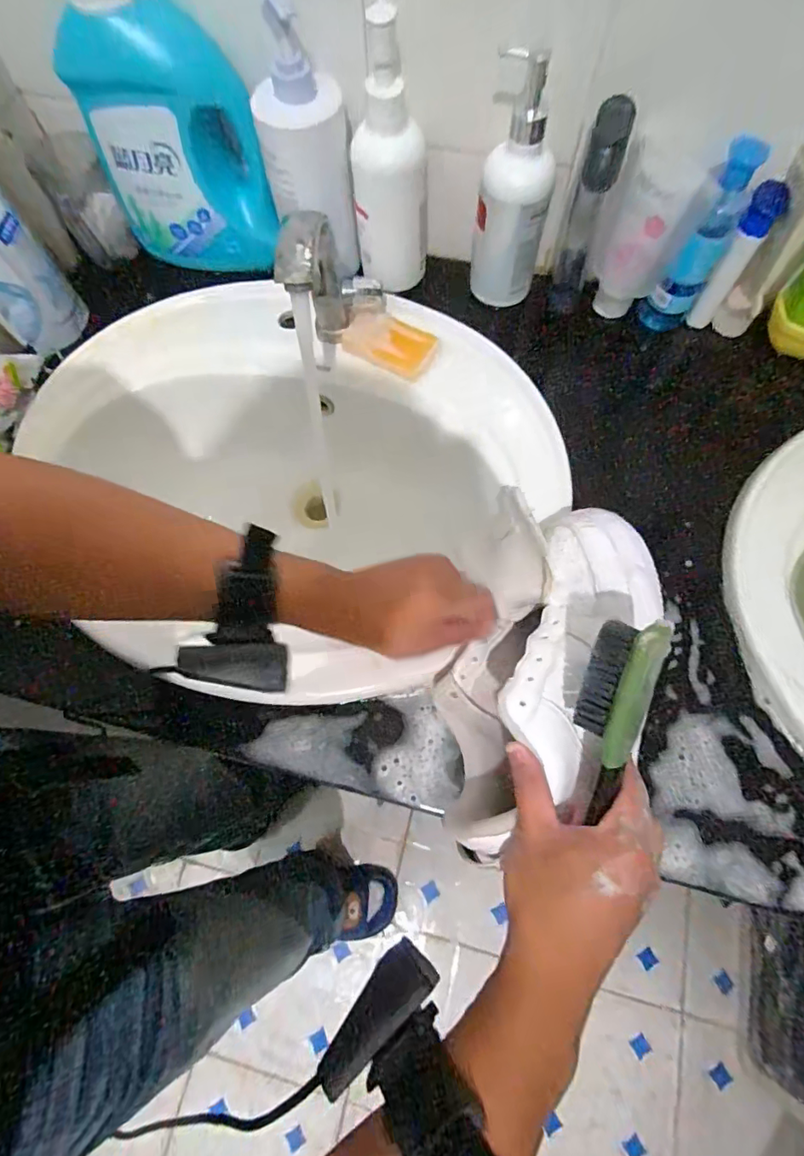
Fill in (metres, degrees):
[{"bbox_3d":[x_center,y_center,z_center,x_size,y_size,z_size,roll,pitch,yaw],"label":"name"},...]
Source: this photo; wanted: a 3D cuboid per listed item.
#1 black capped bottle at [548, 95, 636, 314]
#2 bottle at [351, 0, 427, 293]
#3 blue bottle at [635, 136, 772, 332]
[{"bbox_3d":[0.169,-0.335,0.470,0.034,0.167,0.032,17,72,8],"label":"black capped bottle"},{"bbox_3d":[-0.009,-0.370,0.477,0.073,0.207,0.060,-11,70,-2],"label":"bottle"},{"bbox_3d":[0.275,-0.305,0.471,0.044,0.165,0.034,37,75,14],"label":"blue bottle"}]

